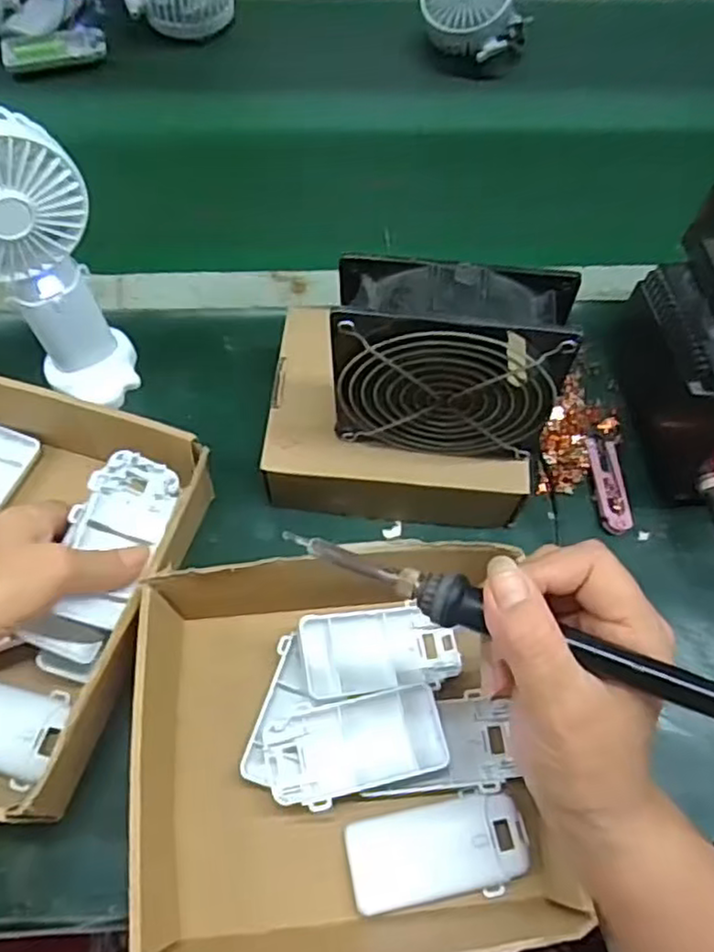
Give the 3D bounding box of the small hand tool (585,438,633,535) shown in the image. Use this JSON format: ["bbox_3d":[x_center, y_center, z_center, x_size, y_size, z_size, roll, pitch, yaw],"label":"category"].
[{"bbox_3d":[0.173,0.004,0.471,0.022,0.006,0.073,0,64,-2],"label":"small hand tool"}]

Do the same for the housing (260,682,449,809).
[{"bbox_3d":[-0.001,0.146,0.375,0.094,0.017,0.047,-14,65,-9],"label":"housing"}]

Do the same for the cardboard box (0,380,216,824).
[{"bbox_3d":[-0.205,0.054,0.399,0.186,0.081,0.206,18,65,7],"label":"cardboard box"}]

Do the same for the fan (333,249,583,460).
[{"bbox_3d":[0.049,-0.060,0.379,0.123,0.114,0.047,7,64,2],"label":"fan"}]

